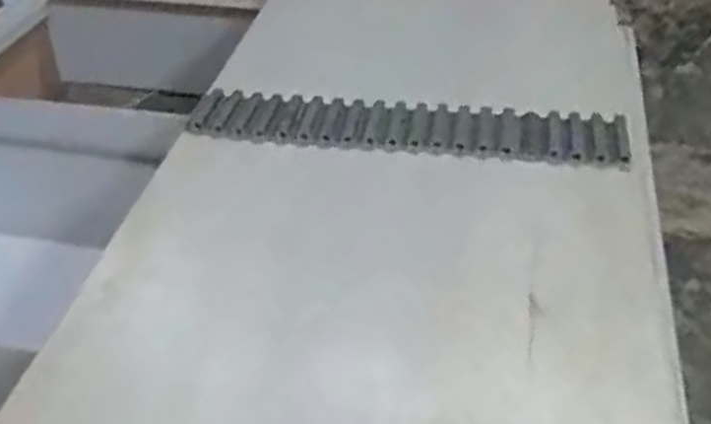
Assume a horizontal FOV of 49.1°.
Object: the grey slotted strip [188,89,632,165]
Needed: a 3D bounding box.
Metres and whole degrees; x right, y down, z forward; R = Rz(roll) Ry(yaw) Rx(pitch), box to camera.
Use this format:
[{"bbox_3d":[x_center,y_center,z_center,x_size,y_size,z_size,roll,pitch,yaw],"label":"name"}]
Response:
[{"bbox_3d":[0.089,-0.167,1.445,0.783,0.020,0.158,6,38,10],"label":"grey slotted strip"}]

